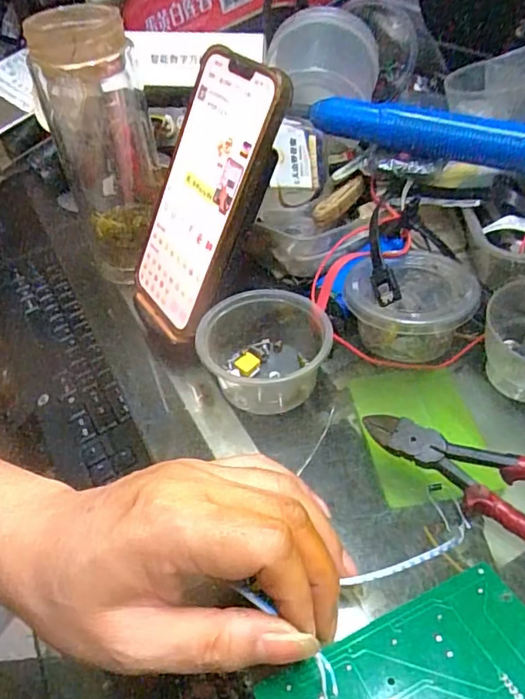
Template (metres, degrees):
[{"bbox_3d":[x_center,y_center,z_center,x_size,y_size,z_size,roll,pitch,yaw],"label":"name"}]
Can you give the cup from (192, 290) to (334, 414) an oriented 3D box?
[{"bbox_3d":[0.002,0.002,0.332,0.078,0.046,0.075,-3,45,3],"label":"cup"}]

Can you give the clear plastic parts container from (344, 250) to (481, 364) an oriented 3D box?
[{"bbox_3d":[0.093,-0.024,0.347,0.074,0.046,0.074,-3,45,3],"label":"clear plastic parts container"}]

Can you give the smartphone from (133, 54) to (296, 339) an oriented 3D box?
[{"bbox_3d":[-0.037,-0.088,0.332,0.015,0.165,0.086,-3,34,-44],"label":"smartphone"}]

